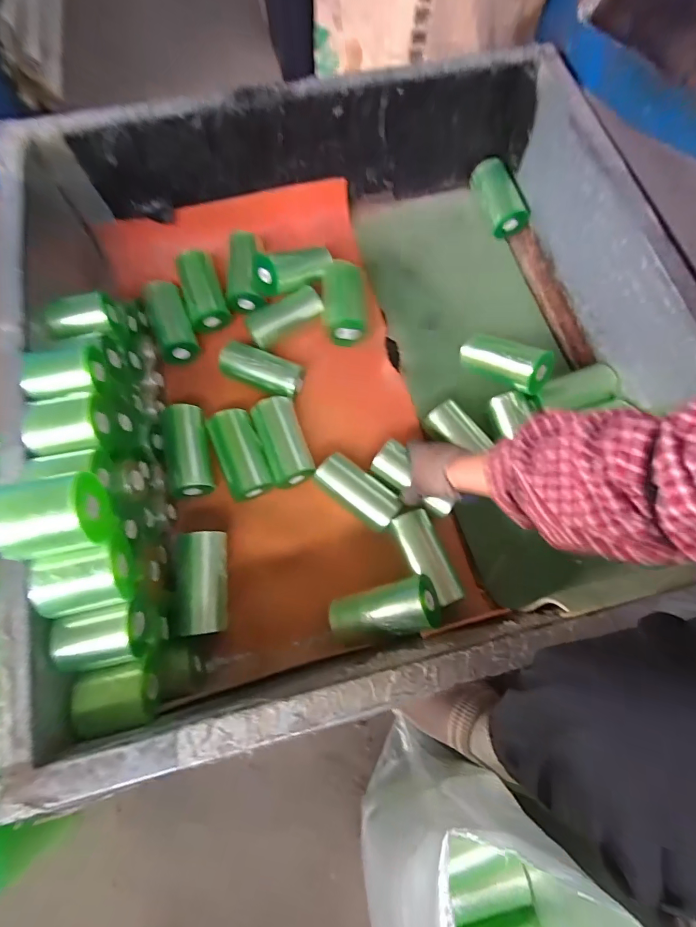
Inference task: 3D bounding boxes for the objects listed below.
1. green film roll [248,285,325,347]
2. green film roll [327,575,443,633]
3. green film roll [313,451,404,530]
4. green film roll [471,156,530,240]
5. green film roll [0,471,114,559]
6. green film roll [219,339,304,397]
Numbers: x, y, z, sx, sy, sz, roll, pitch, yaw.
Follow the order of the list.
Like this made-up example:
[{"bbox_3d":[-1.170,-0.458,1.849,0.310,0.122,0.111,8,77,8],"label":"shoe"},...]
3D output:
[{"bbox_3d":[-0.101,-0.235,0.664,0.126,0.044,0.052,-32,65,-15],"label":"green film roll"},{"bbox_3d":[0.039,0.178,0.501,0.136,0.050,0.062,-14,60,19],"label":"green film roll"},{"bbox_3d":[0.015,0.038,0.572,0.121,0.044,0.056,36,68,19],"label":"green film roll"},{"bbox_3d":[0.274,-0.488,0.756,0.059,0.065,0.136,-17,75,-7],"label":"green film roll"},{"bbox_3d":[-0.257,0.045,0.358,0.073,0.055,0.063,-12,62,-5],"label":"green film roll"},{"bbox_3d":[-0.130,-0.140,0.630,0.126,0.051,0.054,18,64,11],"label":"green film roll"}]

